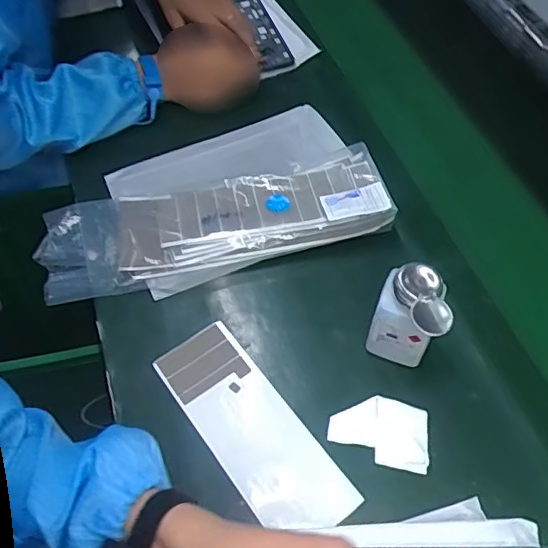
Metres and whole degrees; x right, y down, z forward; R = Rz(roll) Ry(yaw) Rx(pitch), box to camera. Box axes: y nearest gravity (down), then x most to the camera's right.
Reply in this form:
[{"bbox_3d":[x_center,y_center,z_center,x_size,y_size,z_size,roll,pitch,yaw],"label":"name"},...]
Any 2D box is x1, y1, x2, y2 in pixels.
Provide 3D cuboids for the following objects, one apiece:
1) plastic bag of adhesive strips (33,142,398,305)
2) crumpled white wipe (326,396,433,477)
[{"bbox_3d":[-0.068,-0.063,0.629,0.375,0.026,0.124,-14,59,-2],"label":"plastic bag of adhesive strips"},{"bbox_3d":[0.096,0.141,0.508,0.088,0.012,0.057,13,52,9],"label":"crumpled white wipe"}]

